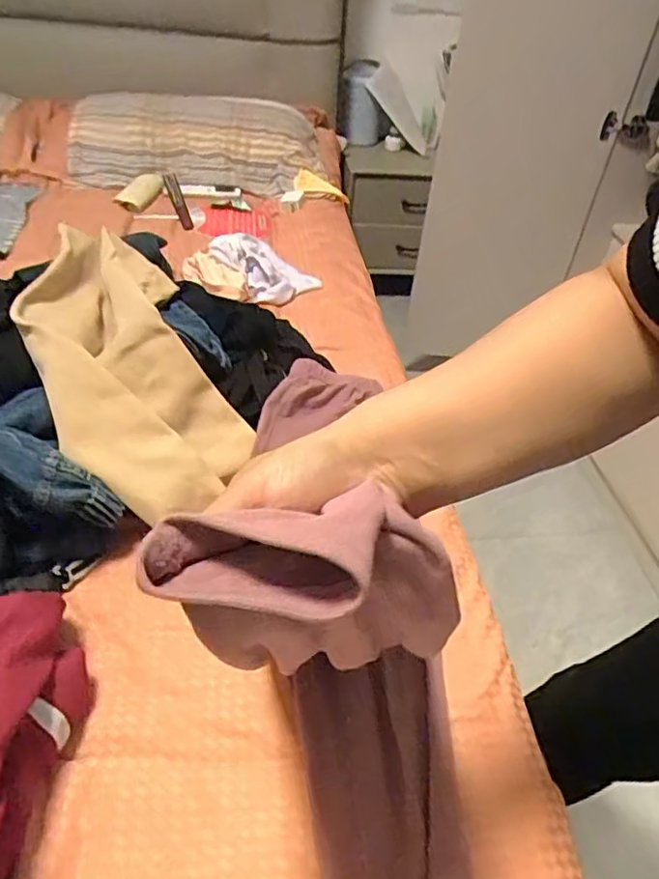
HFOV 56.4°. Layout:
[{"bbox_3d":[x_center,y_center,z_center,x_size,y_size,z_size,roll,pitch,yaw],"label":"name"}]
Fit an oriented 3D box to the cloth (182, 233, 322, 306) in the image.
[{"bbox_3d":[-0.165,-0.344,1.220,0.221,0.053,0.228,-19,47,-26],"label":"cloth"}]

